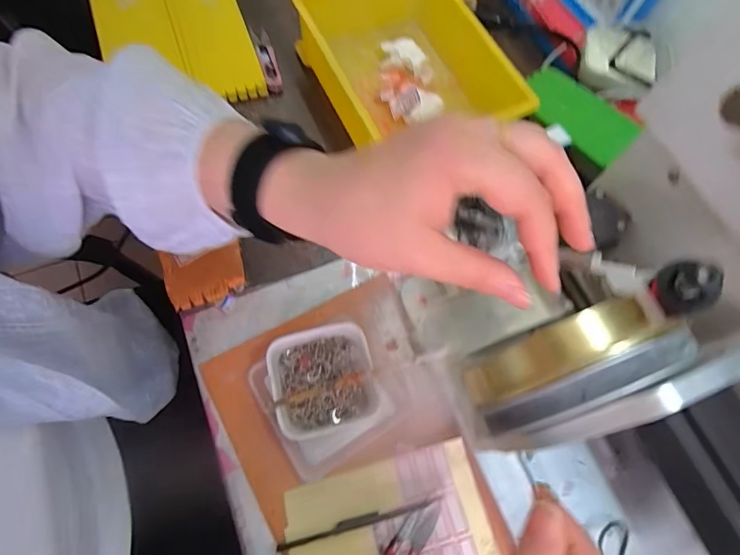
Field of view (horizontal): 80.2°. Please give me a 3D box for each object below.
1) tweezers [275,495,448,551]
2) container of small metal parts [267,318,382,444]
[{"bbox_3d":[-0.006,0.187,0.336,0.128,0.010,0.009,-12,69,-10],"label":"tweezers"},{"bbox_3d":[-0.038,0.085,0.361,0.084,0.043,0.082,-11,69,-10],"label":"container of small metal parts"}]

